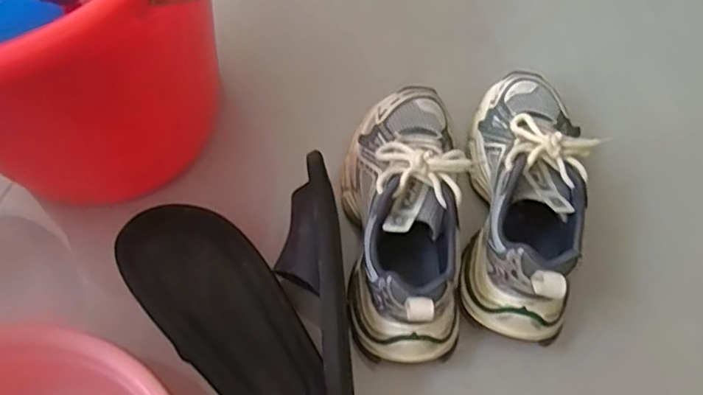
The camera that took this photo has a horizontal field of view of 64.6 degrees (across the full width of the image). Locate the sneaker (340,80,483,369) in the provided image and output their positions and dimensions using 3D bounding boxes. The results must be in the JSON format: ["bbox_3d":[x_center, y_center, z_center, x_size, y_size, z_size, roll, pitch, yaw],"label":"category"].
[{"bbox_3d":[0.050,0.011,0.553,0.123,0.101,0.284,5,67,1],"label":"sneaker"}]

